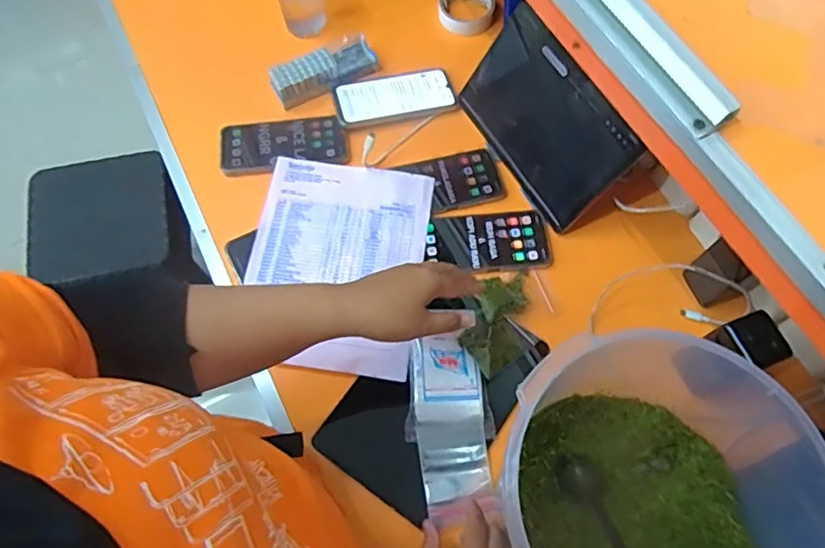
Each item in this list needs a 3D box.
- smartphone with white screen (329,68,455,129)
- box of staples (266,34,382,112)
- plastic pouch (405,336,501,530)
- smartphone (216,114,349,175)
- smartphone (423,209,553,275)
[{"bbox_3d":[-0.027,-0.254,0.811,0.165,0.007,0.076,-13,68,-7],"label":"smartphone with white screen"},{"bbox_3d":[-0.125,-0.291,0.814,0.156,0.039,0.051,-27,70,-12],"label":"box of staples"},{"bbox_3d":[0.039,0.168,0.630,0.082,0.008,0.192,-6,75,-4],"label":"plastic pouch"},{"bbox_3d":[-0.176,-0.180,0.786,0.168,0.014,0.084,-6,67,-4],"label":"smartphone"},{"bbox_3d":[0.095,-0.040,0.728,0.150,0.005,0.084,-6,67,-4],"label":"smartphone"}]

